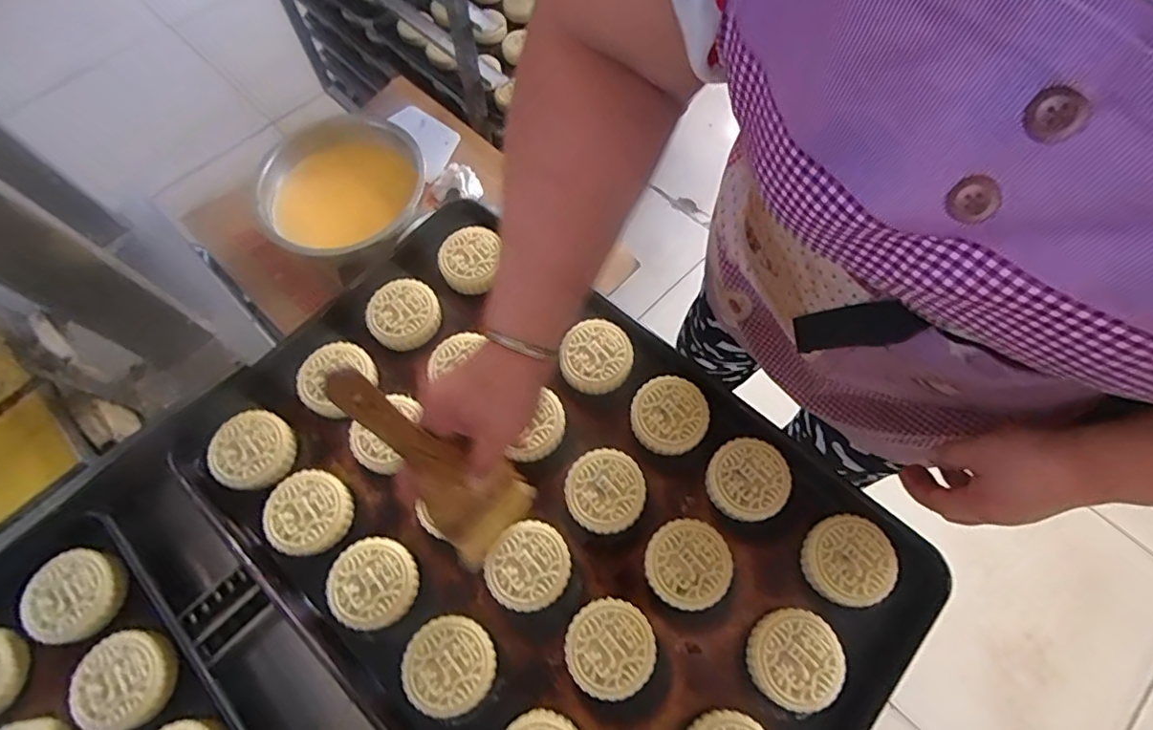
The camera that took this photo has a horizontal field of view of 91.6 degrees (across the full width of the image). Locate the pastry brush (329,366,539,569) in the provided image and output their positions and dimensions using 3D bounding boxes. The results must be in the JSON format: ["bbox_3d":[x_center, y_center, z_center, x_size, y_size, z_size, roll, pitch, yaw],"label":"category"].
[{"bbox_3d":[-0.101,0.075,0.406,0.024,0.221,0.077,21,65,37],"label":"pastry brush"}]

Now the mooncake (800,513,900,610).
[{"bbox_3d":[0.231,0.165,0.475,0.069,0.025,0.070,-17,67,-8],"label":"mooncake"}]

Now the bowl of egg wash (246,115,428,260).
[{"bbox_3d":[-0.323,-0.237,0.780,0.228,0.083,0.221,0,66,0],"label":"bowl of egg wash"}]

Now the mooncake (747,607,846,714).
[{"bbox_3d":[0.173,0.235,0.449,0.070,0.029,0.068,0,66,0],"label":"mooncake"}]

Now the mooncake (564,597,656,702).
[{"bbox_3d":[0.027,0.229,0.456,0.070,0.027,0.069,-37,71,-15],"label":"mooncake"}]

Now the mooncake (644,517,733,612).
[{"bbox_3d":[0.094,0.170,0.480,0.070,0.025,0.070,0,66,0],"label":"mooncake"}]

